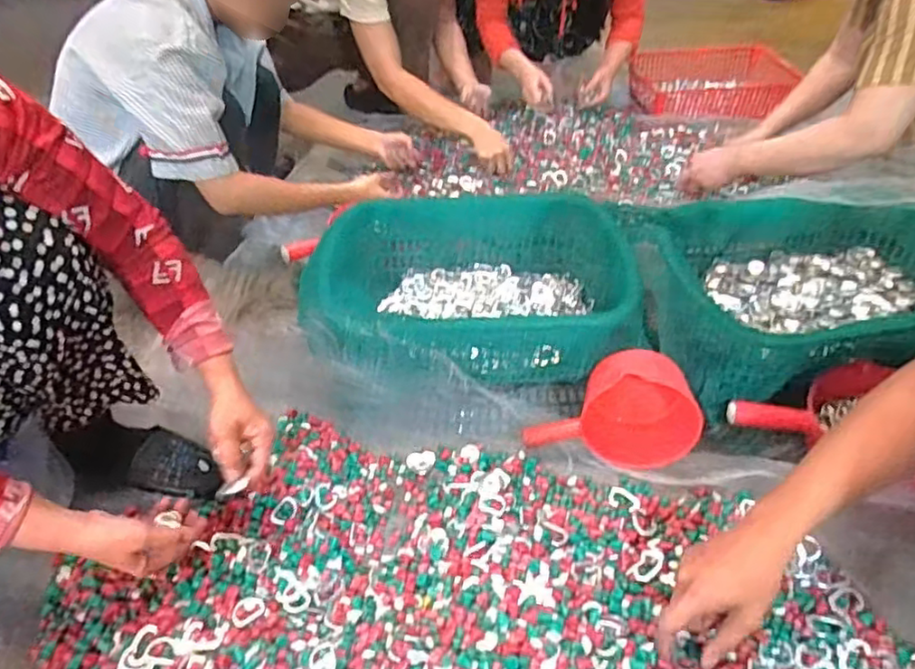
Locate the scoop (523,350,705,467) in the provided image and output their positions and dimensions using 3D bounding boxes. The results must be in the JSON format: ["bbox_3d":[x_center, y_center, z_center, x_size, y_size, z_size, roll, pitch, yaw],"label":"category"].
[{"bbox_3d":[0.206,0.093,0.856,0.217,0.122,0.112,7,45,10],"label":"scoop"}]

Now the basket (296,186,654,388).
[{"bbox_3d":[0.026,-0.077,1.034,0.473,0.170,0.391,0,44,2],"label":"basket"}]

